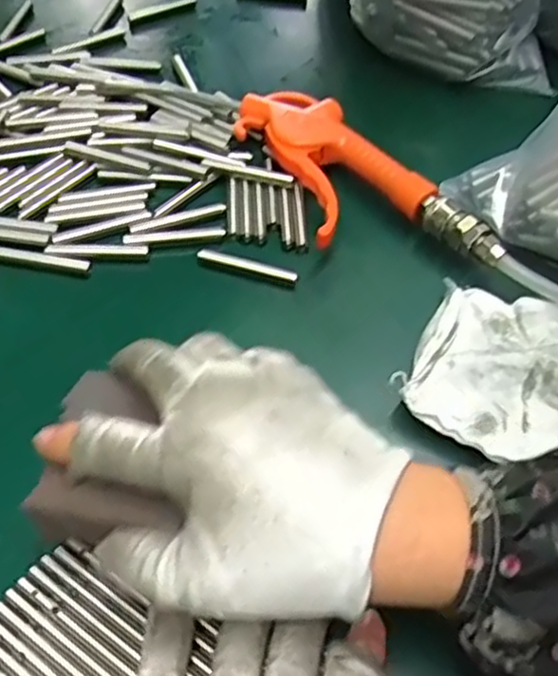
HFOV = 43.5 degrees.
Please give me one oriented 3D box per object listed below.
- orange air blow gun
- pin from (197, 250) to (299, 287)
[{"bbox_3d":[0.038,-0.088,0.412,0.079,0.025,0.180,-28,59,-20],"label":"orange air blow gun"},{"bbox_3d":[-0.018,-0.040,0.397,0.058,0.009,0.008,16,55,10],"label":"pin"}]

